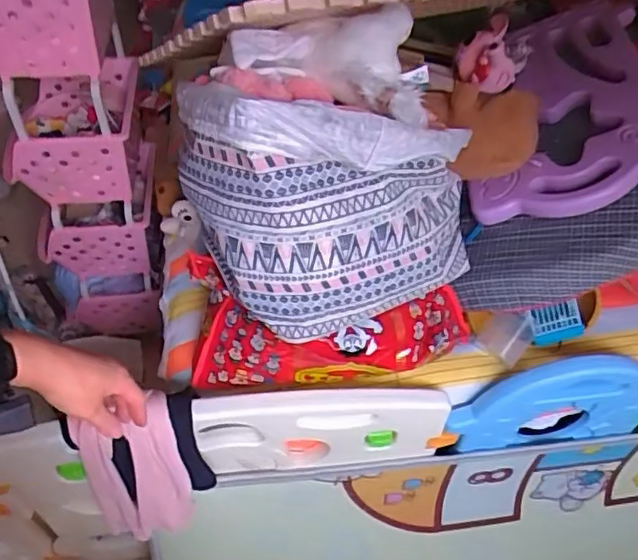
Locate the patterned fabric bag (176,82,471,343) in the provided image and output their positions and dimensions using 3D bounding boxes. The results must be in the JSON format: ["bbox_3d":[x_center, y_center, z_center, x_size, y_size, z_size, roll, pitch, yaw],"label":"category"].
[{"bbox_3d":[0.022,-0.164,0.887,0.399,0.309,0.330,-22,52,-19],"label":"patterned fabric bag"}]

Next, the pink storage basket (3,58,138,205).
[{"bbox_3d":[-0.548,-0.338,1.353,0.280,0.192,0.334,-3,48,-4],"label":"pink storage basket"}]

